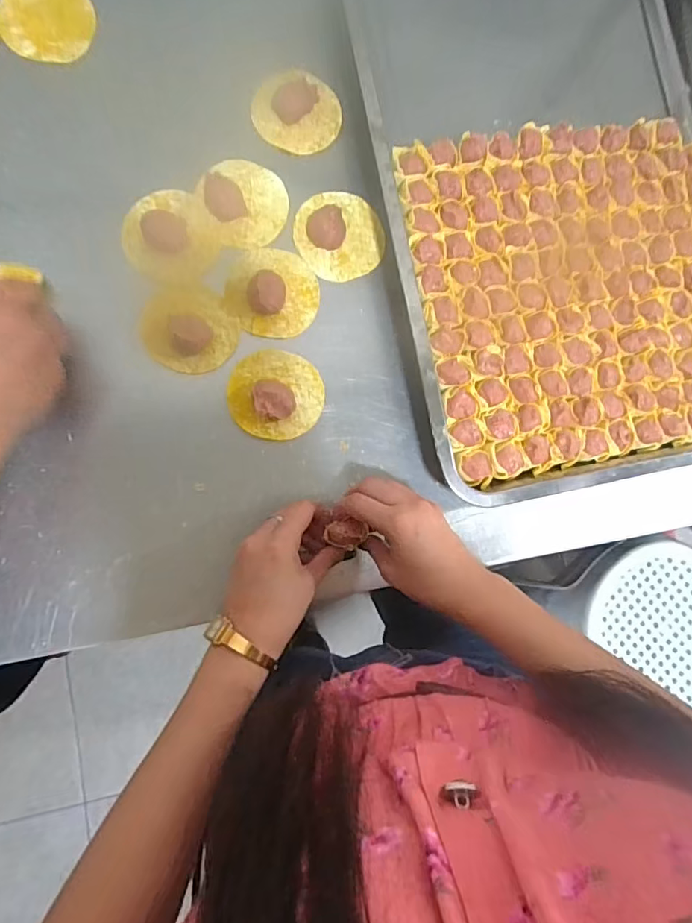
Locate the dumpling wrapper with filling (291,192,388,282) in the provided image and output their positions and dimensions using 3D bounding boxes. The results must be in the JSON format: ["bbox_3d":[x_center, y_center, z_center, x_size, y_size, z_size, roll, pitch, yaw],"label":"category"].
[{"bbox_3d":[-0.004,-0.213,0.487,0.080,0.025,0.083,1,84,-7],"label":"dumpling wrapper with filling"}]

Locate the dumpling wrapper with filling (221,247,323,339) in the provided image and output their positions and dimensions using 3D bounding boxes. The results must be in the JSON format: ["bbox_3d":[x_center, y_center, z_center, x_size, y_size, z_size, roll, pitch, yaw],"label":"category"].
[{"bbox_3d":[-0.066,-0.154,0.471,0.082,0.020,0.081,4,84,-6],"label":"dumpling wrapper with filling"}]

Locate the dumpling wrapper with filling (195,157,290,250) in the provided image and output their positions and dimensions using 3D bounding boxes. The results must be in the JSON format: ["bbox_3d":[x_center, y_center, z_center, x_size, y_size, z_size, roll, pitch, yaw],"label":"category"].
[{"bbox_3d":[-0.089,-0.237,0.479,0.073,0.011,0.078,1,84,-7],"label":"dumpling wrapper with filling"}]

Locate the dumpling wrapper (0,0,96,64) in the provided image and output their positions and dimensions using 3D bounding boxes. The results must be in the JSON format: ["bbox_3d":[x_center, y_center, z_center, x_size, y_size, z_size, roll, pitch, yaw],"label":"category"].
[{"bbox_3d":[-0.270,-0.399,0.477,0.074,0.004,0.080,0,88,-14],"label":"dumpling wrapper"}]

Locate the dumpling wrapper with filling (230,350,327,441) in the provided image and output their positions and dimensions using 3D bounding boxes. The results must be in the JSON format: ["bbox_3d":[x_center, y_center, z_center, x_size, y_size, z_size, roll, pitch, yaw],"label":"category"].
[{"bbox_3d":[-0.061,-0.060,0.461,0.083,0.027,0.078,18,82,-5],"label":"dumpling wrapper with filling"}]

